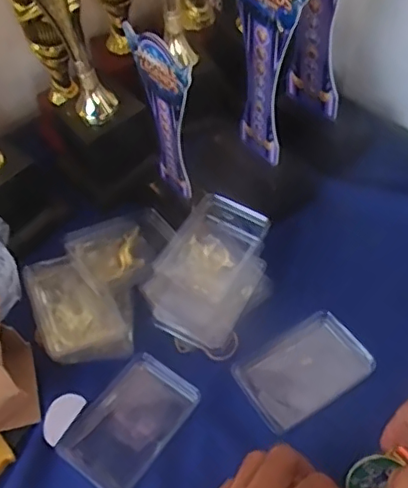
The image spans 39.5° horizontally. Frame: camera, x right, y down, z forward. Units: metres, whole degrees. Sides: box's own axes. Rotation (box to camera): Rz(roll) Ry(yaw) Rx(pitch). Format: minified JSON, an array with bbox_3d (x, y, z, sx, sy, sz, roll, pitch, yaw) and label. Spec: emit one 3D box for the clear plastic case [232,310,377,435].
[{"bbox_3d":[0.085,0.106,0.485,0.108,0.010,0.070,-28,52,-17],"label":"clear plastic case"}]

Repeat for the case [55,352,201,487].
[{"bbox_3d":[-0.061,0.144,0.463,0.070,0.021,0.106,29,58,27],"label":"case"}]

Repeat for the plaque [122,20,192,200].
[{"bbox_3d":[-0.034,-0.115,0.512,0.020,0.148,0.078,-25,53,-16],"label":"plaque"}]

